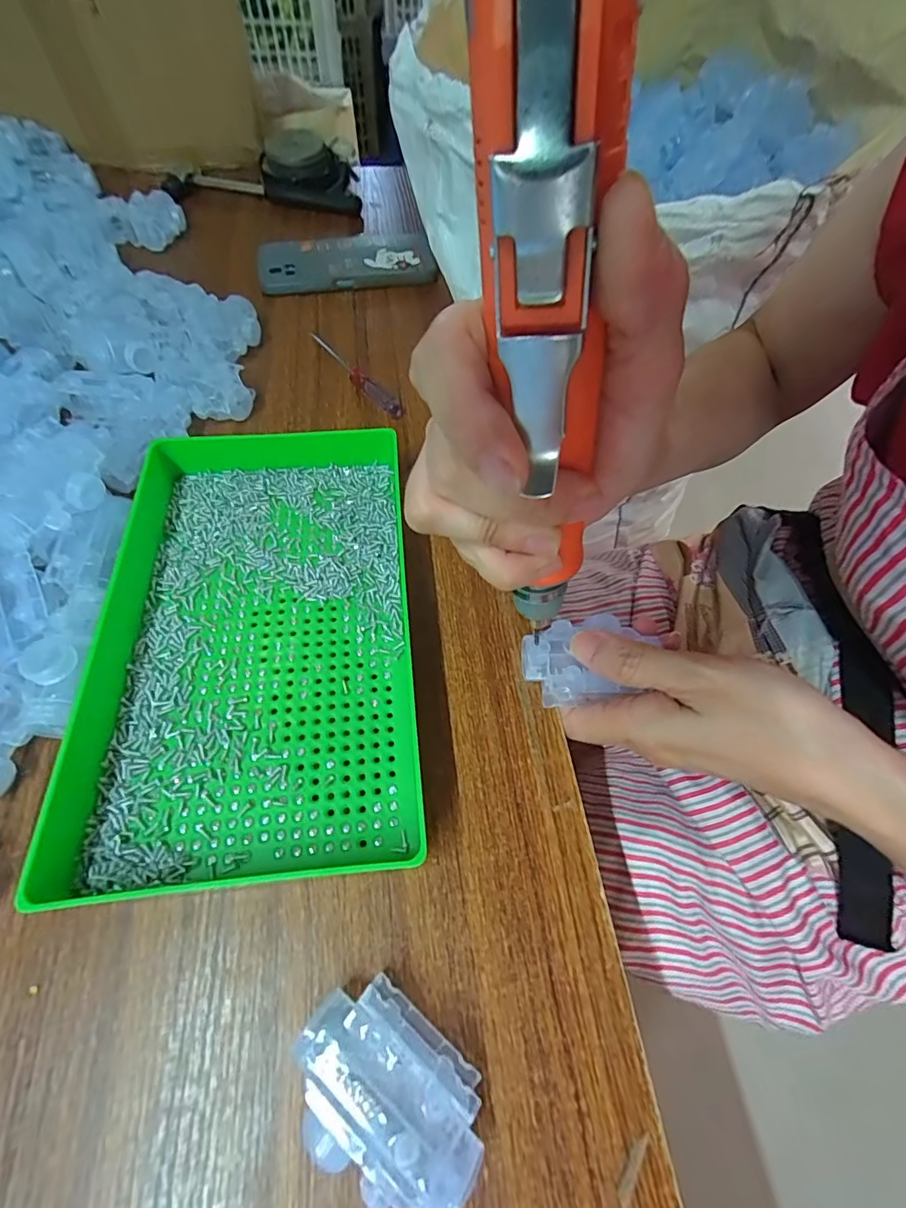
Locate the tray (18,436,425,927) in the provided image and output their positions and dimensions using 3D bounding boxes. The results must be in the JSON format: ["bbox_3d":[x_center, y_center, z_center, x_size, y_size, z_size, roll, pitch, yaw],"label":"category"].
[{"bbox_3d":[-0.102,0.011,0.257,0.157,0.040,0.240,-4,59,-6],"label":"tray"}]

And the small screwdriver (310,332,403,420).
[{"bbox_3d":[-0.080,-0.189,0.392,0.015,0.014,0.122,-32,66,-20],"label":"small screwdriver"}]

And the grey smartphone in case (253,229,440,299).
[{"bbox_3d":[-0.104,-0.335,0.478,0.165,0.017,0.076,-13,61,-11],"label":"grey smartphone in case"}]

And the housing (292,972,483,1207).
[{"bbox_3d":[-0.024,0.172,0.171,0.067,0.029,0.046,35,63,16],"label":"housing"}]

